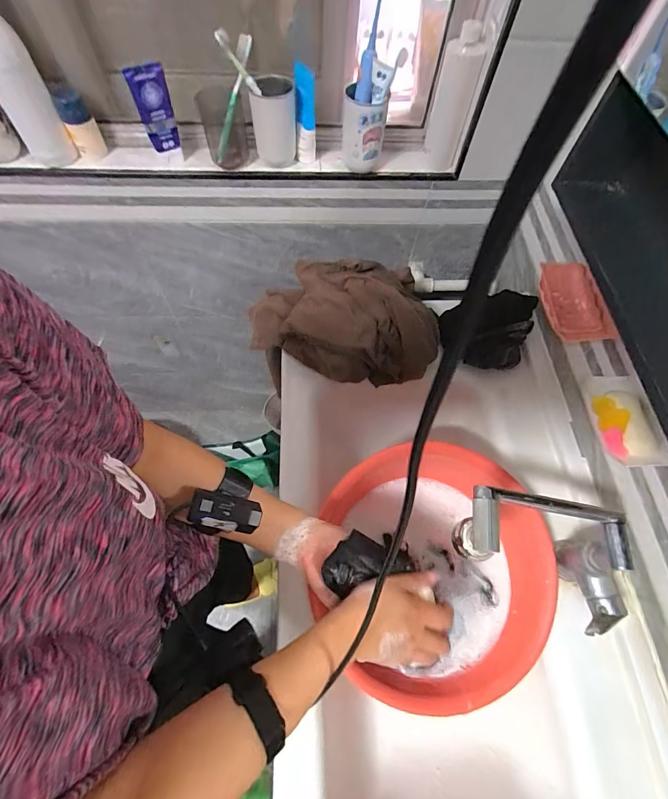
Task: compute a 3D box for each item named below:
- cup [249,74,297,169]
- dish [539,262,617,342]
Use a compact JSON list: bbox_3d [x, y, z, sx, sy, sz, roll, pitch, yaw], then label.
[{"bbox_3d":[-0.113,-0.526,0.723,0.078,0.121,0.085,-3,64,-4],"label":"cup"},{"bbox_3d":[0.378,-0.151,0.611,0.092,0.044,0.136,2,63,-2],"label":"dish"}]

